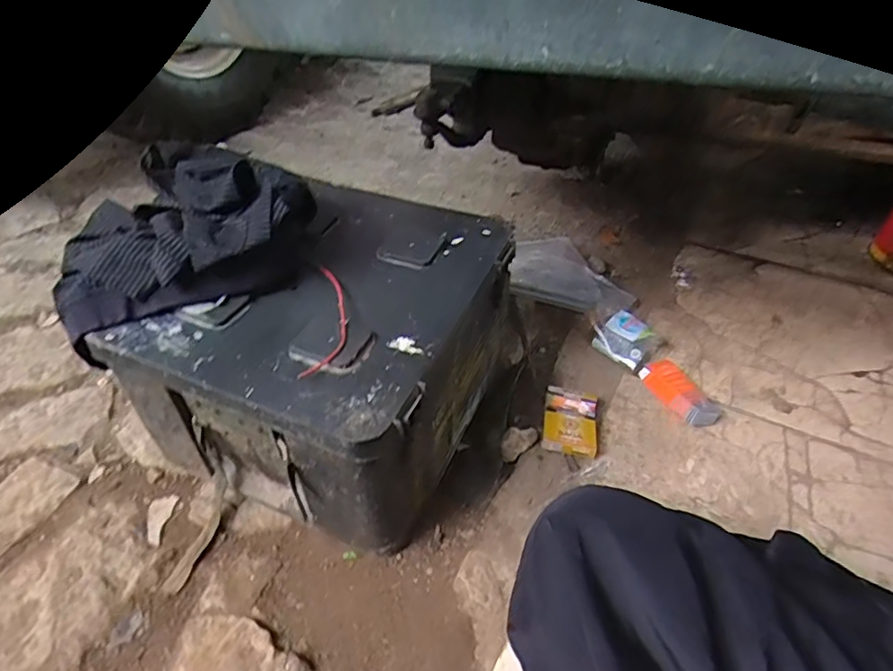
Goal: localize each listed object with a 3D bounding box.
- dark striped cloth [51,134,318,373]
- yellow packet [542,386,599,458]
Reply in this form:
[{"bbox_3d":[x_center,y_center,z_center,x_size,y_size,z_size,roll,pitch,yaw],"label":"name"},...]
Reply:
[{"bbox_3d":[-0.304,-0.119,0.652,0.280,0.114,0.222,-25,47,-26],"label":"dark striped cloth"},{"bbox_3d":[0.166,0.111,0.755,0.068,0.027,0.102,8,41,8],"label":"yellow packet"}]

